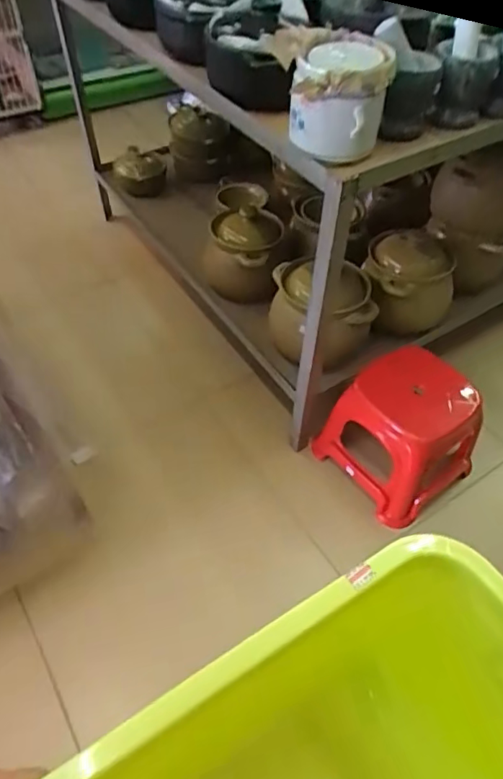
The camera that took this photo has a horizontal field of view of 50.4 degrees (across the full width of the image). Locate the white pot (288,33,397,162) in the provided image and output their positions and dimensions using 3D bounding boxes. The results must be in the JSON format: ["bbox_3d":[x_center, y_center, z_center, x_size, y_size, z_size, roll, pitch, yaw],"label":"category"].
[{"bbox_3d":[0.134,-0.443,0.823,0.137,0.143,0.130,1,50,-1],"label":"white pot"}]

